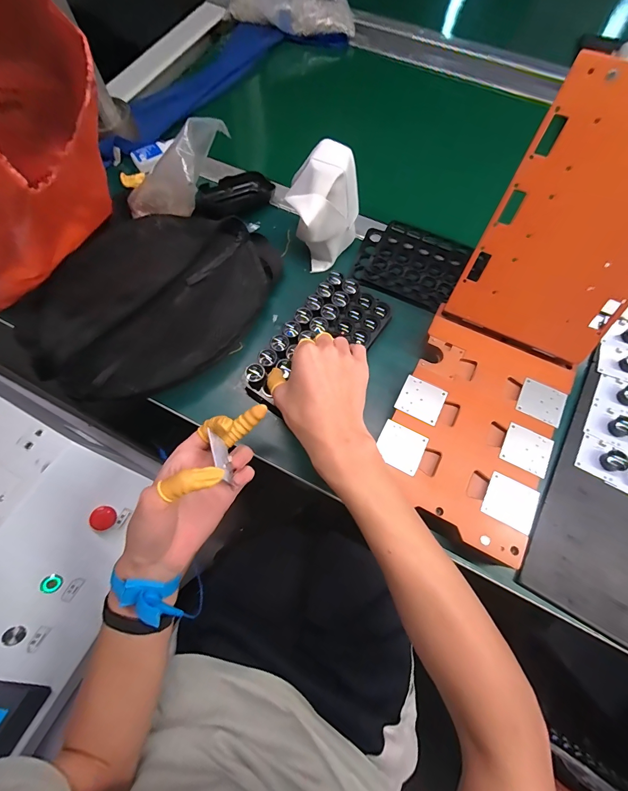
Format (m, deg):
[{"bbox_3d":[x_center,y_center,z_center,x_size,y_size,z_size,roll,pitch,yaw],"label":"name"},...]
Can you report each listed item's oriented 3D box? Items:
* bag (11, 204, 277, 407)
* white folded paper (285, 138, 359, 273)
[{"bbox_3d":[-0.195,-0.122,0.424,0.228,0.054,0.309,39,74,13],"label":"bag"},{"bbox_3d":[0.014,-0.236,0.439,0.089,0.116,0.088,3,69,1],"label":"white folded paper"}]

